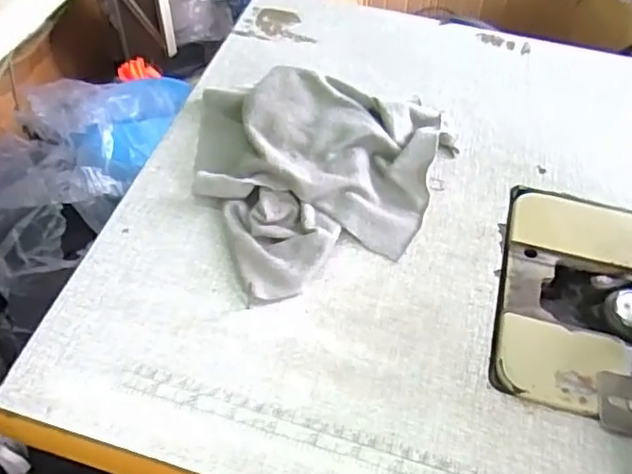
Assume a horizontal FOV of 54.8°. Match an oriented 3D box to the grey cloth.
[{"bbox_3d":[0.010,-0.067,0.485,0.208,0.038,0.201,-18,54,-17],"label":"grey cloth"}]

